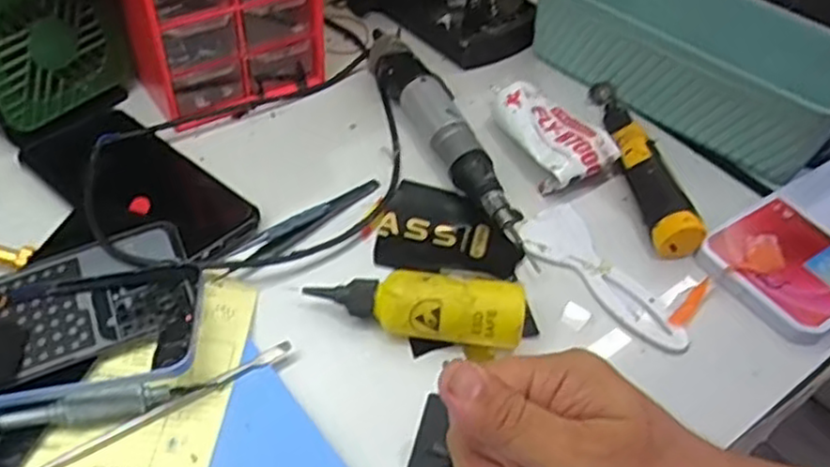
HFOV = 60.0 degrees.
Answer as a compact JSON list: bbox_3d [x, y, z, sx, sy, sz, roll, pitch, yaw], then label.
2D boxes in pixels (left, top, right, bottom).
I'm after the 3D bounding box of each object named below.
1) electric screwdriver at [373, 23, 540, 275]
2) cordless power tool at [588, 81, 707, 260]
[{"bbox_3d":[0.026,-0.069,0.504,0.036,0.026,0.228,-19,53,-21],"label":"electric screwdriver"},{"bbox_3d":[0.156,-0.058,0.506,0.028,0.034,0.180,-1,49,-7],"label":"cordless power tool"}]

